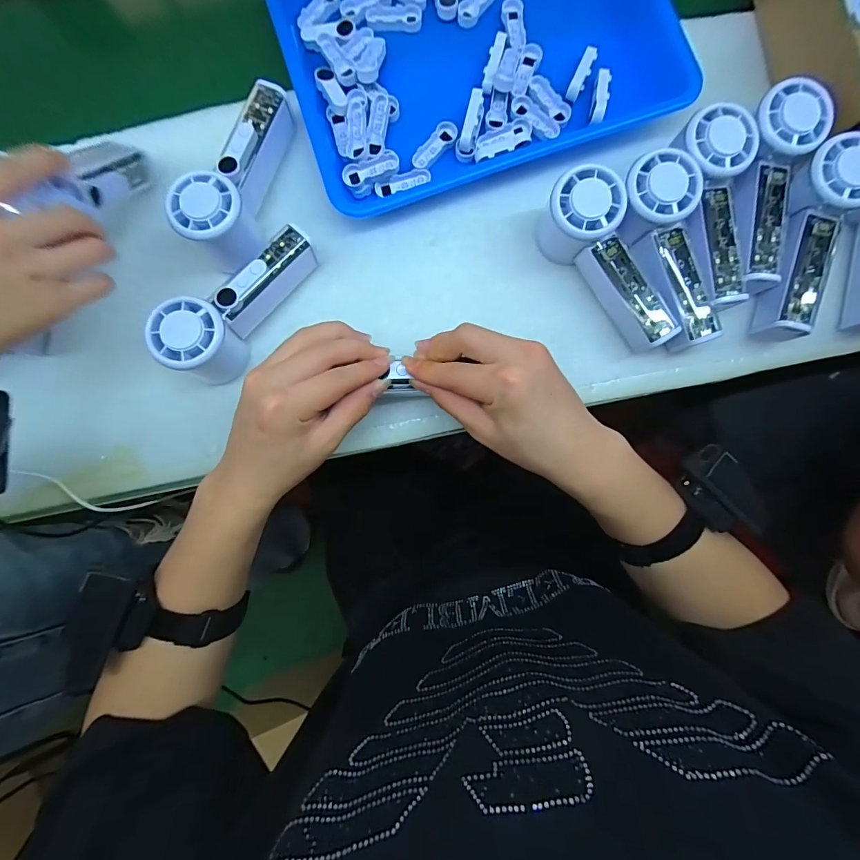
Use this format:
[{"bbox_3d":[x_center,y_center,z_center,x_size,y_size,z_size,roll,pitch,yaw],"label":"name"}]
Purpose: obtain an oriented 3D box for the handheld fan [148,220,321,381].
[{"bbox_3d":[-0.161,-0.110,0.327,0.058,0.059,0.149,32,88,2],"label":"handheld fan"}]

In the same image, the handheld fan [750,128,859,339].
[{"bbox_3d":[0.316,-0.157,0.318,0.055,0.034,0.156,14,101,1],"label":"handheld fan"}]

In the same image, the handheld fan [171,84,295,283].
[{"bbox_3d":[-0.163,-0.214,0.335,0.061,0.057,0.157,12,73,1],"label":"handheld fan"}]

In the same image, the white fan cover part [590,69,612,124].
[{"bbox_3d":[0.153,-0.297,0.347,0.013,0.008,0.048,13,87,1],"label":"white fan cover part"}]

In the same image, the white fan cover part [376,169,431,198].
[{"bbox_3d":[-0.025,-0.227,0.359,0.051,0.010,0.012,-12,87,0],"label":"white fan cover part"}]

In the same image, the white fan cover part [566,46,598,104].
[{"bbox_3d":[0.137,-0.319,0.349,0.012,0.013,0.050,24,88,2],"label":"white fan cover part"}]

